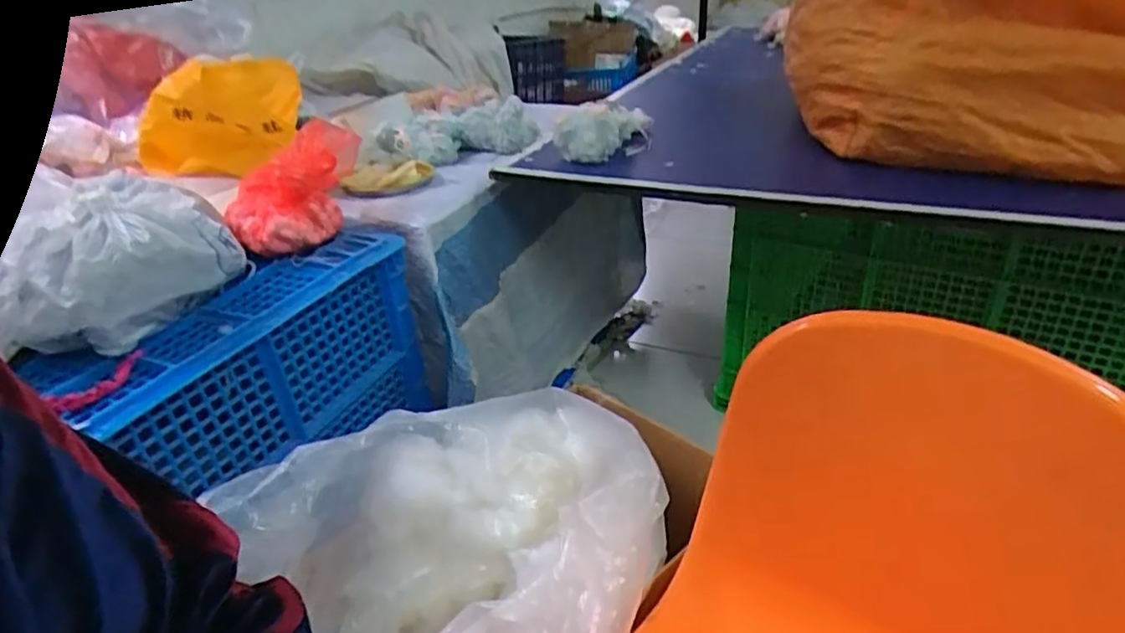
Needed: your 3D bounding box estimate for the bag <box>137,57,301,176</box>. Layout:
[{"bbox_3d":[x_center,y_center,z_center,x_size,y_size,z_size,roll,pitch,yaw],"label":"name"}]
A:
[{"bbox_3d":[-0.469,-0.279,0.897,0.199,0.139,0.119,4,32,16],"label":"bag"}]

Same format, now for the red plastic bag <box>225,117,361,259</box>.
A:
[{"bbox_3d":[-0.329,-0.157,0.790,0.109,0.107,0.166,2,31,11],"label":"red plastic bag"}]

